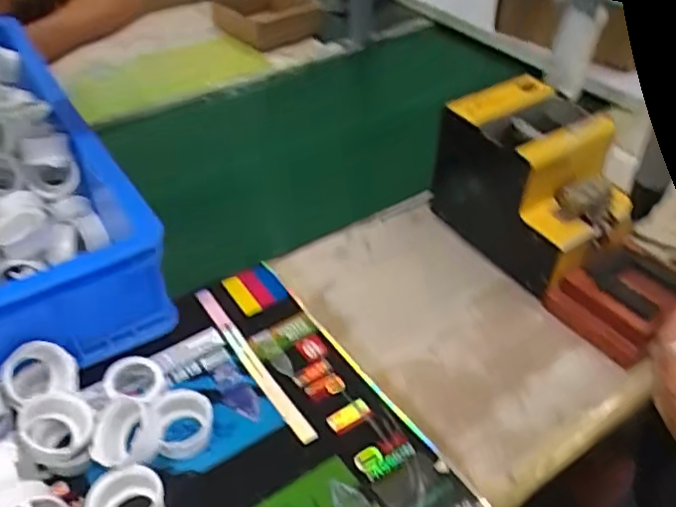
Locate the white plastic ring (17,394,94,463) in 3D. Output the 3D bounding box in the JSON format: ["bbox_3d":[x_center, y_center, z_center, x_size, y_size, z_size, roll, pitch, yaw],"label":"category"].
[{"bbox_3d":[-0.221,0.136,0.491,0.050,0.029,0.050,29,15,-32],"label":"white plastic ring"}]

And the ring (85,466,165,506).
[{"bbox_3d":[-0.157,0.189,0.467,0.054,0.026,0.050,0,39,0],"label":"ring"}]

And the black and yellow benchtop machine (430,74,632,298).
[{"bbox_3d":[0.205,-0.077,0.655,0.125,0.135,0.175,-23,45,-26],"label":"black and yellow benchtop machine"}]

